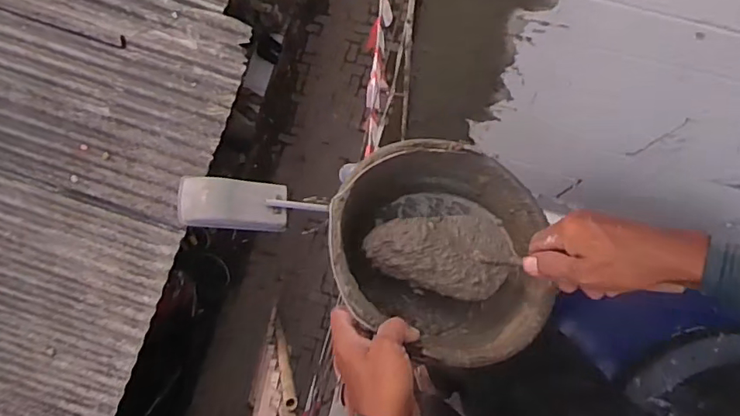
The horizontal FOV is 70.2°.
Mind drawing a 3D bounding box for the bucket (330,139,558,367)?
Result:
[{"bbox_3d":[0.087,0.044,0.592,0.244,0.142,0.221,28,81,6],"label":"bucket"}]

